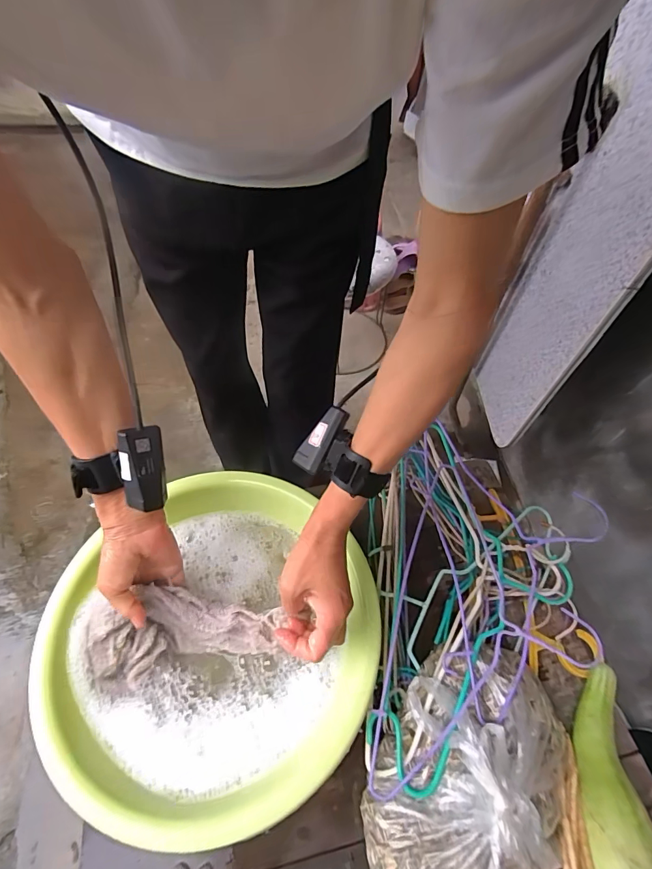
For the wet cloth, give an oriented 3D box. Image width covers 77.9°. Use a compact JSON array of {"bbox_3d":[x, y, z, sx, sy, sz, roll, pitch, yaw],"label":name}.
[{"bbox_3d":[-0.147,0.213,0.435,0.199,0.072,0.084,-9,56,0],"label":"wet cloth"}]

